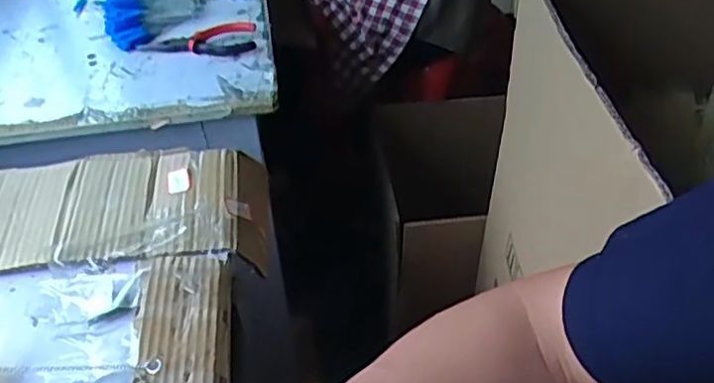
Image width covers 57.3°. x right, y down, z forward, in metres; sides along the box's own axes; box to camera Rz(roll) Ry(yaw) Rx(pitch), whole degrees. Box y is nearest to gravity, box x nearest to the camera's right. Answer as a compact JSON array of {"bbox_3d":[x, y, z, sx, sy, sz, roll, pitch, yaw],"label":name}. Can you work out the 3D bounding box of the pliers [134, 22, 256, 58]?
[{"bbox_3d":[-0.220,-0.207,0.896,0.159,0.022,0.057,-5,42,-4],"label":"pliers"}]

